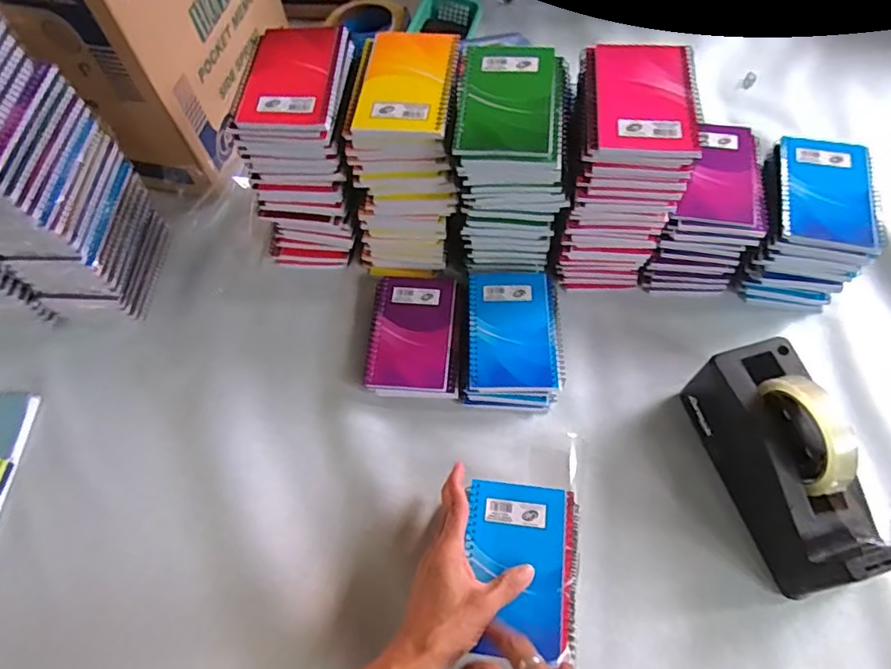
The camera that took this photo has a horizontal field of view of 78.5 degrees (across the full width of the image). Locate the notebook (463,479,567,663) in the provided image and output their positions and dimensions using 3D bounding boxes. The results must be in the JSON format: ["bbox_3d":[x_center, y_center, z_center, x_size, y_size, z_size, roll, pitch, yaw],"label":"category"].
[{"bbox_3d":[0.057,0.185,0.440,0.077,0.013,0.127,4,63,5],"label":"notebook"}]

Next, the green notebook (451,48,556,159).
[{"bbox_3d":[0.054,-0.207,0.476,0.082,0.007,0.133,5,63,5],"label":"green notebook"}]

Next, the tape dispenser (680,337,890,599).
[{"bbox_3d":[0.291,0.109,0.468,0.073,0.122,0.191,-12,62,-4],"label":"tape dispenser"}]

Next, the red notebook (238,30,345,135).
[{"bbox_3d":[-0.140,-0.240,0.504,0.080,0.017,0.126,2,63,4],"label":"red notebook"}]

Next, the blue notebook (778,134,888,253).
[{"bbox_3d":[0.380,-0.143,0.539,0.090,0.019,0.126,11,63,8],"label":"blue notebook"}]

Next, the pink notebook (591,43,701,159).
[{"bbox_3d":[0.174,-0.204,0.470,0.084,0.014,0.127,5,63,5],"label":"pink notebook"}]

